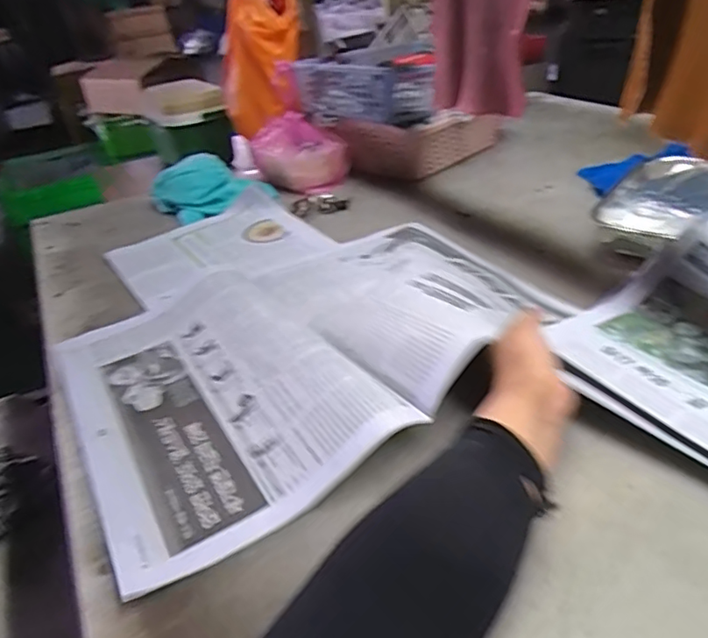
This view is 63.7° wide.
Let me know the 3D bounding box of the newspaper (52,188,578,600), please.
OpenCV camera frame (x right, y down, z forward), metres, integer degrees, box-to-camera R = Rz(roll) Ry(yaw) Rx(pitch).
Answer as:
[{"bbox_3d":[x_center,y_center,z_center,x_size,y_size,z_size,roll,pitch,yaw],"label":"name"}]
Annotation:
[{"bbox_3d":[-0.105,-0.039,0.703,0.495,0.074,0.616,-23,36,-23],"label":"newspaper"}]

